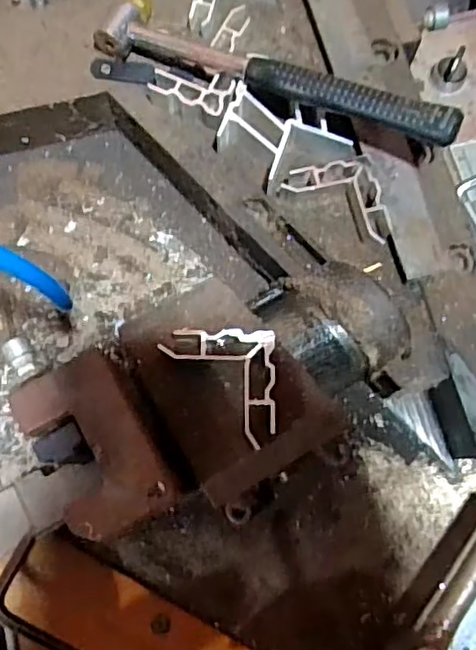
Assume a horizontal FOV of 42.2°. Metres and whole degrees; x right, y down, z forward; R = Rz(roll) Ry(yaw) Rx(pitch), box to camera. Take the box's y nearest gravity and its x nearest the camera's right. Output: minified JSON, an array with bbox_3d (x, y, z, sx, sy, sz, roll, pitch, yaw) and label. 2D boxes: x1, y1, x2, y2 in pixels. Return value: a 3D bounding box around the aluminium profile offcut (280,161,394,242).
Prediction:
[{"bbox_3d":[0.068,-0.082,0.385,0.072,0.021,0.034,29,77,6],"label":"aluminium profile offcut"}]

